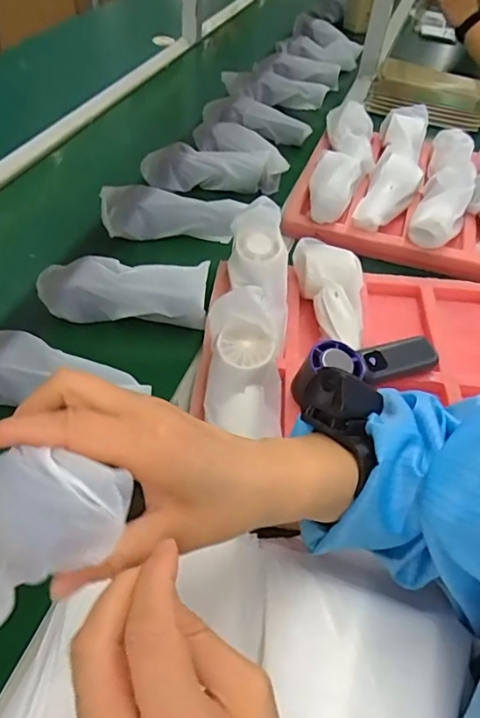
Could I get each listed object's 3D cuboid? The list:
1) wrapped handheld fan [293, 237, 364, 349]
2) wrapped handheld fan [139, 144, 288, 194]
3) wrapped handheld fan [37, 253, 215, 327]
[{"bbox_3d":[0.108,-0.079,0.601,0.064,0.051,0.158,-6,50,-12],"label":"wrapped handheld fan"},{"bbox_3d":[-0.041,-0.292,0.799,0.208,0.057,0.052,-1,49,-8],"label":"wrapped handheld fan"},{"bbox_3d":[-0.132,-0.077,0.600,0.185,0.050,0.061,5,48,-2],"label":"wrapped handheld fan"}]

